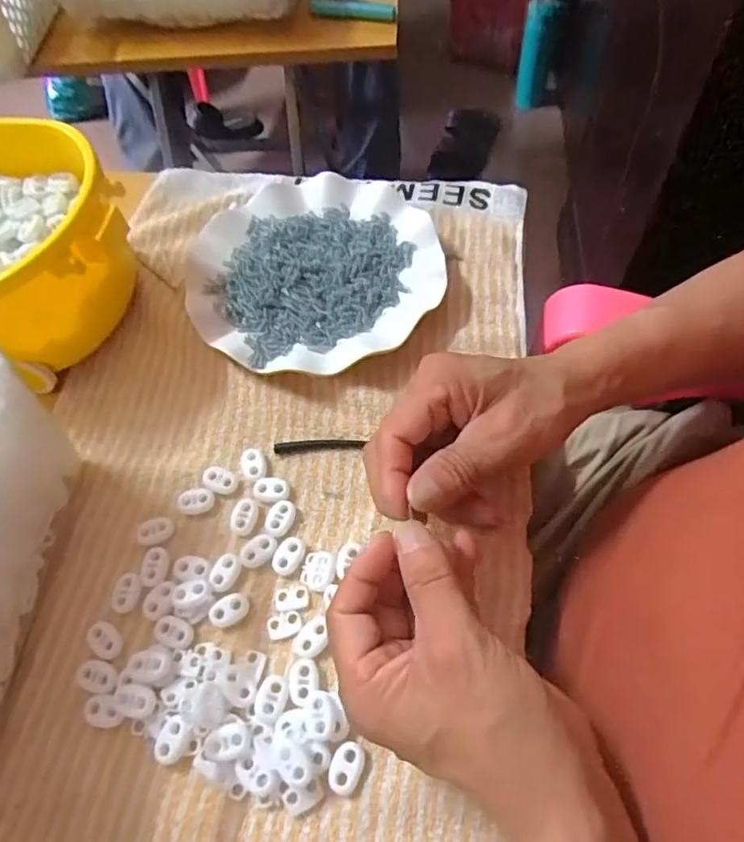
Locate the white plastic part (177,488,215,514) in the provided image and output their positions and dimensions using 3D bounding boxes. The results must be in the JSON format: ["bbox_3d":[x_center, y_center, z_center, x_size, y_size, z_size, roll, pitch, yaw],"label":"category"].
[{"bbox_3d":[-0.108,0.049,0.354,0.023,0.005,0.015,-4,61,2],"label":"white plastic part"}]

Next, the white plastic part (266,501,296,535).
[{"bbox_3d":[-0.055,0.057,0.344,0.016,0.004,0.022,18,64,14],"label":"white plastic part"}]

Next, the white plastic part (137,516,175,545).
[{"bbox_3d":[-0.130,0.066,0.347,0.022,0.004,0.017,-11,60,-2],"label":"white plastic part"}]

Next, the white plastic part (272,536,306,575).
[{"bbox_3d":[-0.048,0.077,0.333,0.015,0.004,0.022,27,66,18],"label":"white plastic part"}]

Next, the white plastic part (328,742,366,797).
[{"bbox_3d":[-0.012,0.168,0.280,0.015,0.004,0.022,15,63,13],"label":"white plastic part"}]

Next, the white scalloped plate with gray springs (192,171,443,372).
[{"bbox_3d":[-0.043,-0.114,0.422,0.177,0.027,0.182,-2,61,4],"label":"white scalloped plate with gray springs"}]

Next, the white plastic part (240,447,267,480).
[{"bbox_3d":[-0.075,0.027,0.364,0.014,0.004,0.023,-24,62,-9],"label":"white plastic part"}]

